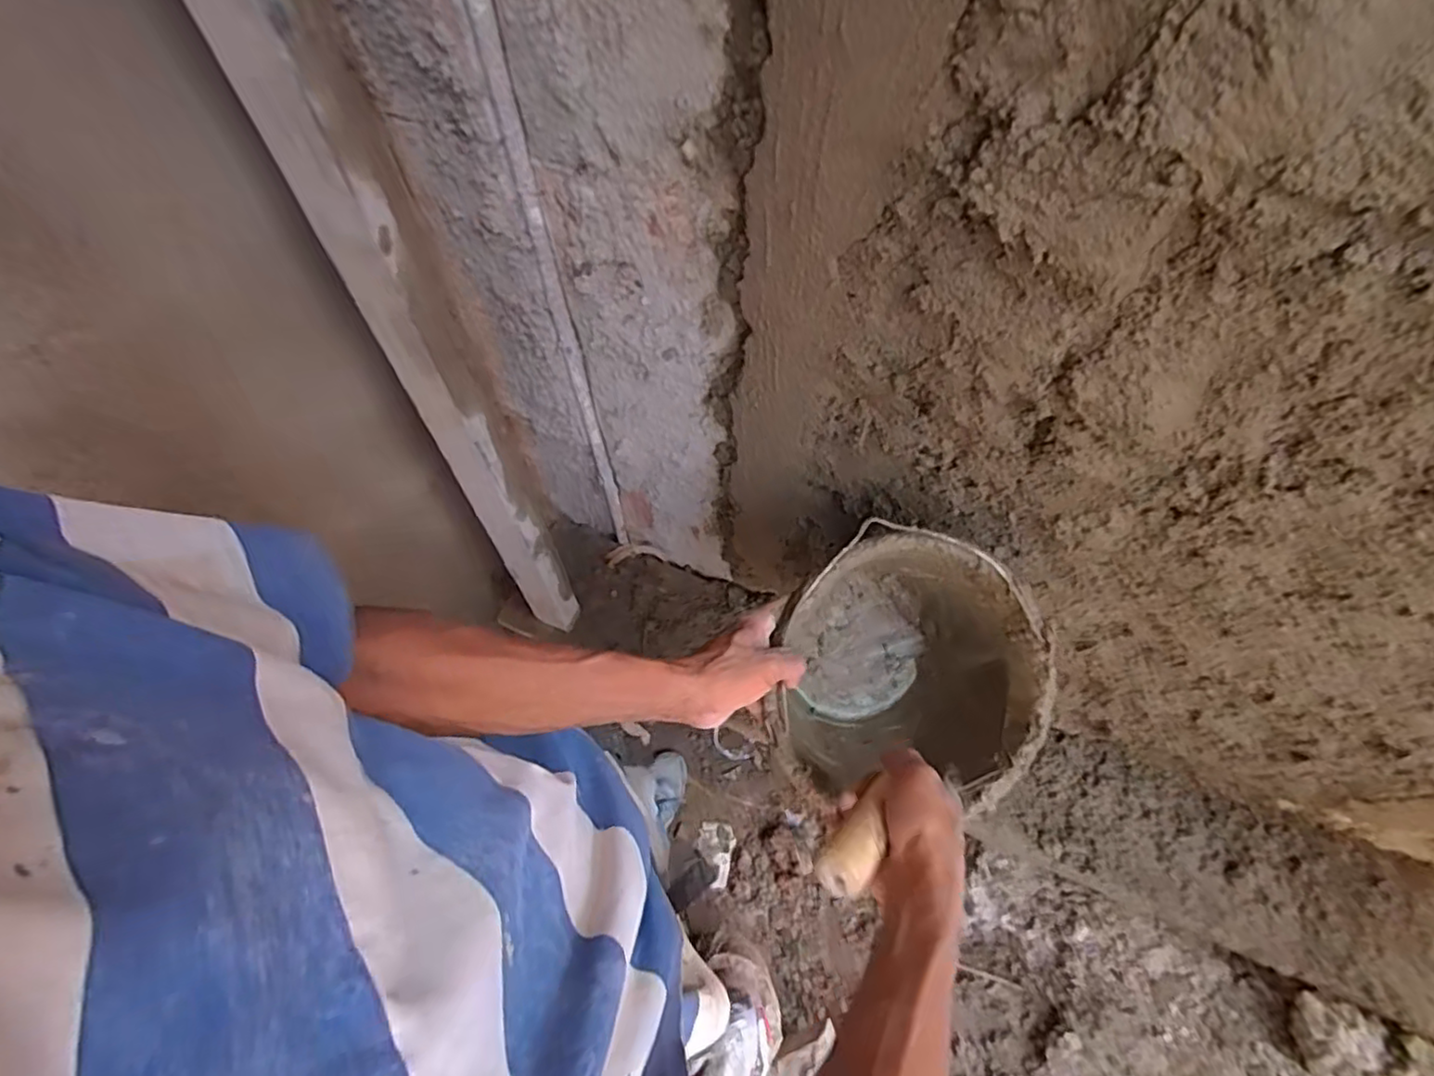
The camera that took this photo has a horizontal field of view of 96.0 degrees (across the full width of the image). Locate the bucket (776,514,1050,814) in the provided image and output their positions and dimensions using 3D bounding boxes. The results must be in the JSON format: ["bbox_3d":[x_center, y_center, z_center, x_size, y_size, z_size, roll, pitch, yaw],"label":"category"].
[{"bbox_3d":[0.155,0.116,0.602,0.249,0.222,0.249,-1,96,-7],"label":"bucket"}]

